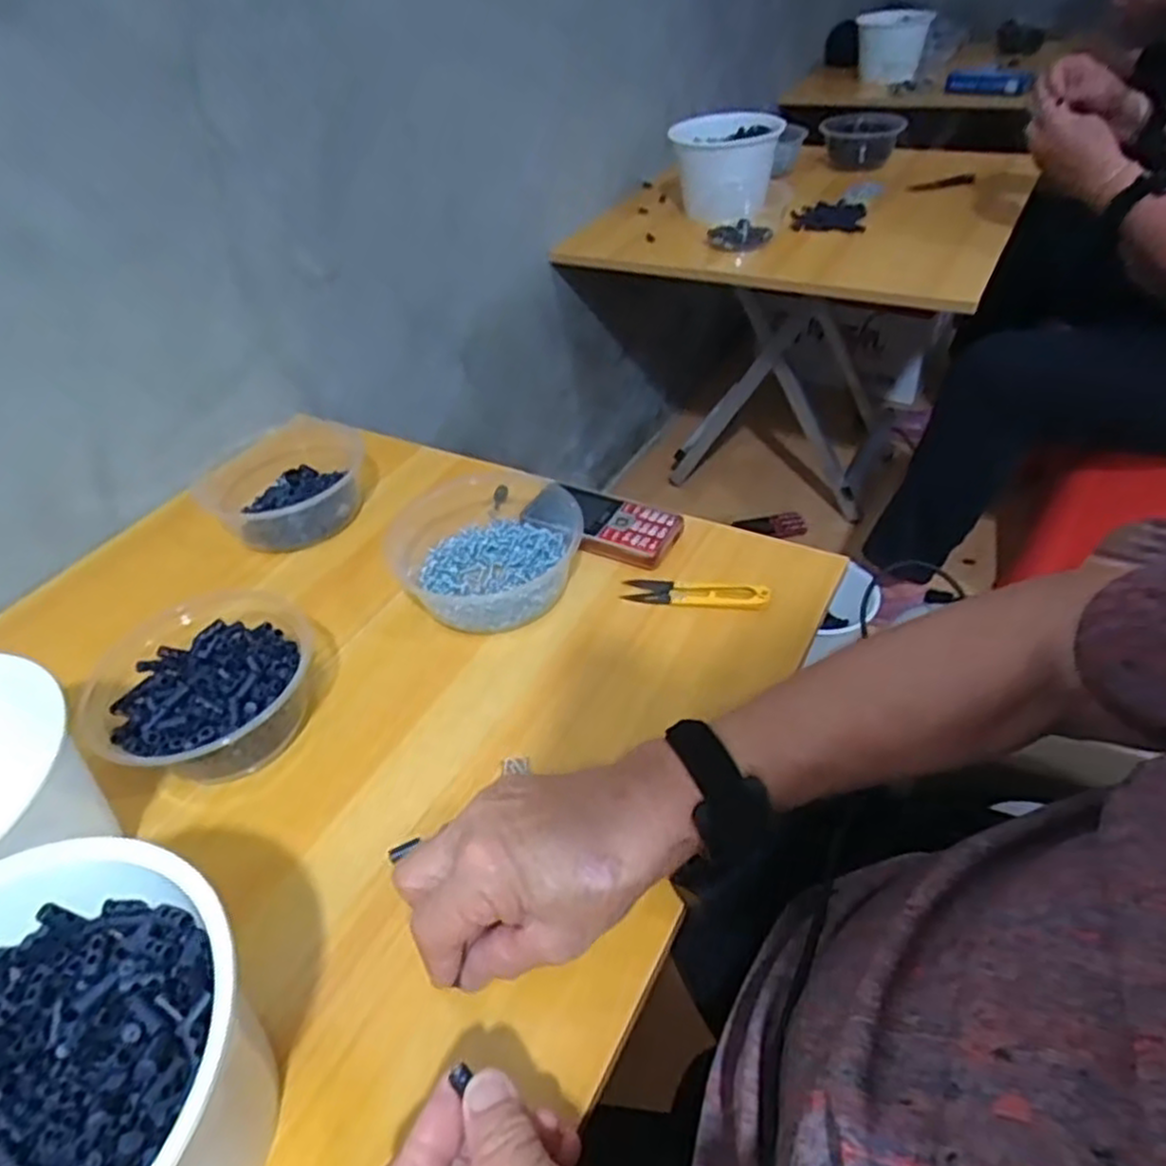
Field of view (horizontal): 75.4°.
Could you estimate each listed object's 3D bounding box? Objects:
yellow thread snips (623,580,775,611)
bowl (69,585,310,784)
[{"bbox_3d":[0.084,0.006,0.566,0.107,0.010,0.025,7,45,15],"label":"yellow thread snips"},{"bbox_3d":[-0.248,0.074,0.506,0.138,0.055,0.146,-4,43,3],"label":"bowl"}]

